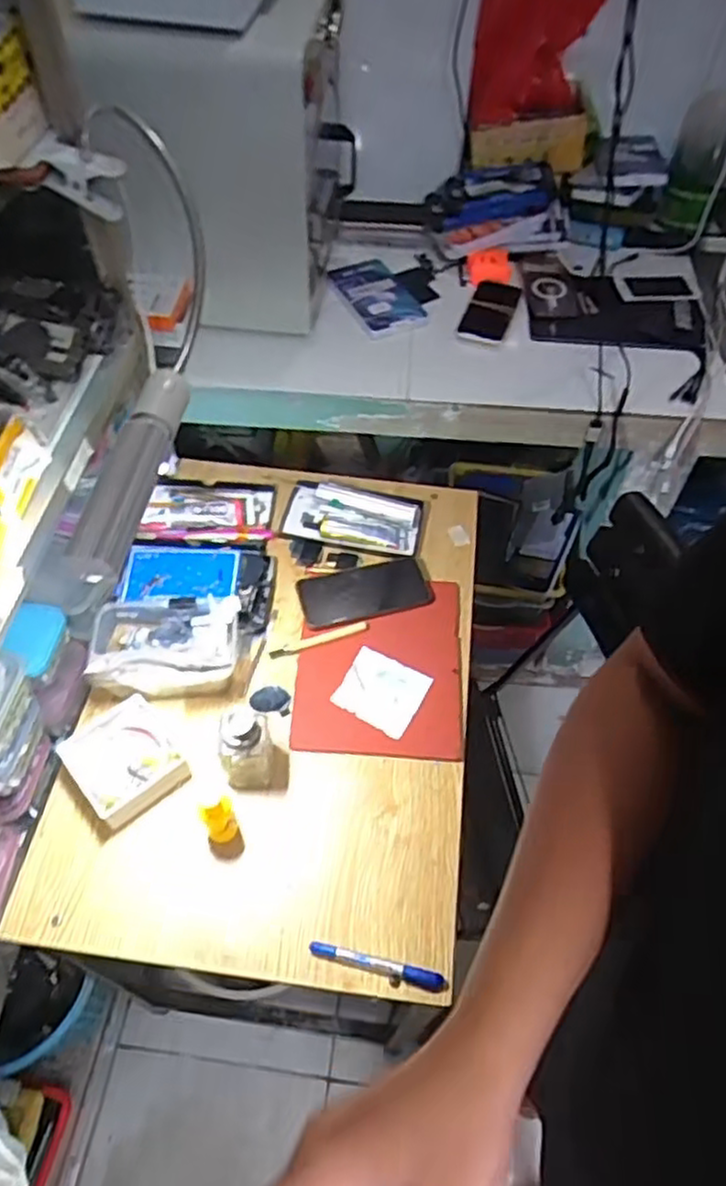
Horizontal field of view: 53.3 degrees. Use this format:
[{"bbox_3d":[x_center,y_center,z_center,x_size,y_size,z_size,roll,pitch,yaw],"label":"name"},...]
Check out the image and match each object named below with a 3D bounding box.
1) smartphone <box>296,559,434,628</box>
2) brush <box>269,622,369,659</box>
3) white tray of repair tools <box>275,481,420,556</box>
[{"bbox_3d":[0.000,-0.001,0.970,0.170,0.017,0.079,-13,56,-10],"label":"smartphone"},{"bbox_3d":[-0.055,0.061,0.923,0.130,0.005,0.014,-17,57,-13],"label":"brush"},{"bbox_3d":[-0.017,-0.111,1.038,0.197,0.024,0.106,9,55,5],"label":"white tray of repair tools"}]

